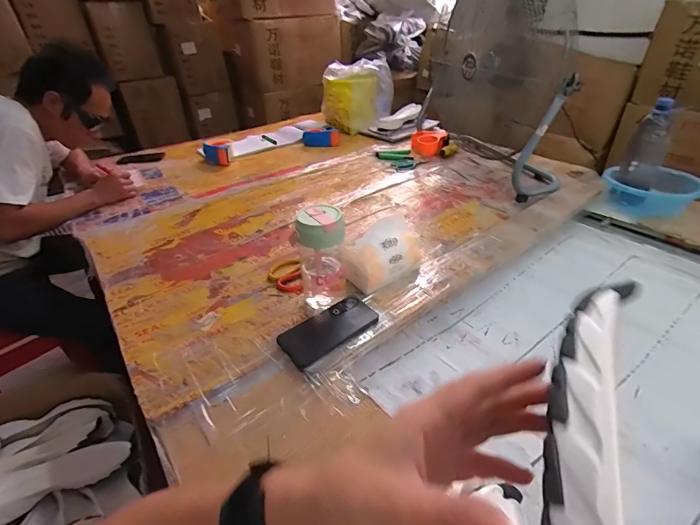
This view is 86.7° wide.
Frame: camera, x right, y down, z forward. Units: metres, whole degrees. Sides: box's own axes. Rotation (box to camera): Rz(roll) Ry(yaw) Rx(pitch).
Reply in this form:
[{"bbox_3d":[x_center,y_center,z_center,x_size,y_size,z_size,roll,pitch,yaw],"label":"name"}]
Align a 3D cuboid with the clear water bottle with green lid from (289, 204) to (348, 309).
[{"bbox_3d":[-0.050,-0.004,0.658,0.085,0.185,0.067,-5,36,-3],"label":"clear water bottle with green lid"}]

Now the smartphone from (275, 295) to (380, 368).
[{"bbox_3d":[-0.036,0.112,0.634,0.163,0.009,0.081,-28,47,-27],"label":"smartphone"}]

